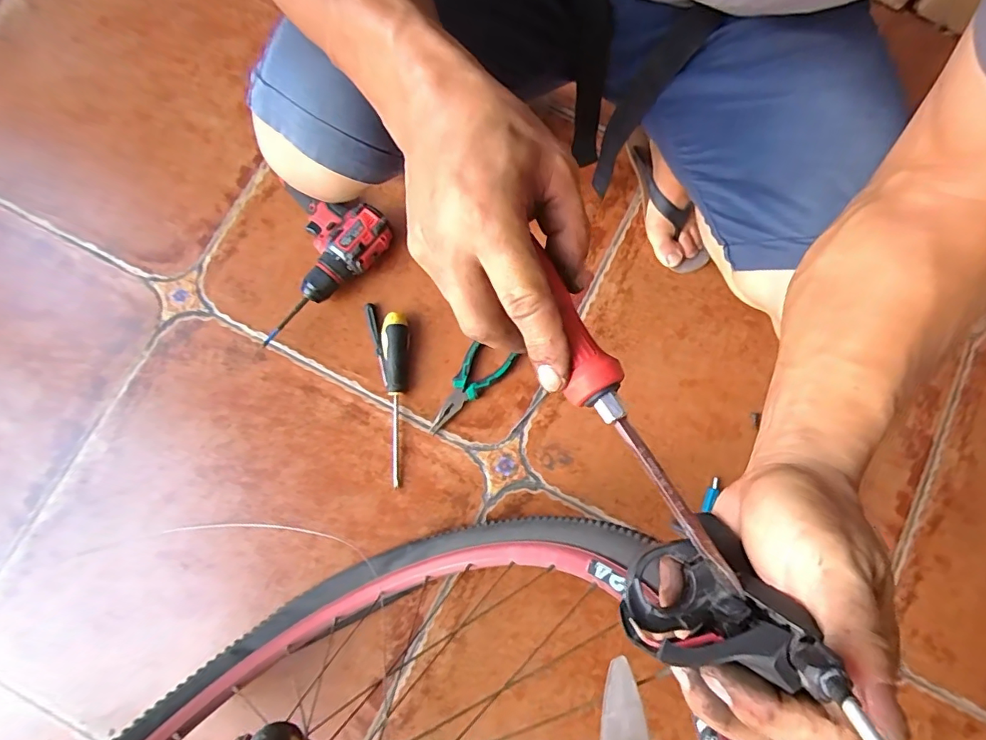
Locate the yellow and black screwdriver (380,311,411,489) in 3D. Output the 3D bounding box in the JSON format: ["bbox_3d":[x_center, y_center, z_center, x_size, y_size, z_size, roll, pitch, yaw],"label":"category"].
[{"bbox_3d":[-0.123,0.035,0.645,0.034,0.030,0.215,-3,79,-1],"label":"yellow and black screwdriver"}]

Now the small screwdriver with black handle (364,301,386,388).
[{"bbox_3d":[-0.152,-0.035,0.663,0.014,0.010,0.110,-14,79,-4],"label":"small screwdriver with black handle"}]

